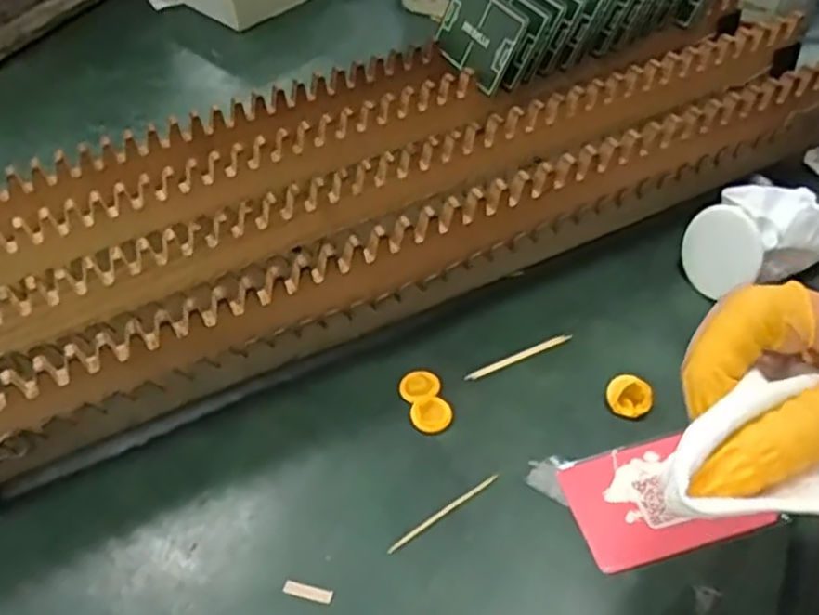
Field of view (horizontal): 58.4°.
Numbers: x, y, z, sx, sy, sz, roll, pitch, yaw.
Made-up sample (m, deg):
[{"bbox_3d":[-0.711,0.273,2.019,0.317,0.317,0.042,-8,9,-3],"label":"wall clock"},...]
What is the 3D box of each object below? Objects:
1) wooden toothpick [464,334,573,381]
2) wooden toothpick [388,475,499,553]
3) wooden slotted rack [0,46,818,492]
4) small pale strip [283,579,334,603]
[{"bbox_3d":[0.061,0.027,0.409,0.066,0.004,0.006,-20,48,-11],"label":"wooden toothpick"},{"bbox_3d":[0.016,0.096,0.345,0.062,0.004,0.004,-30,51,-19],"label":"wooden toothpick"},{"bbox_3d":[0.010,-0.037,0.418,0.571,0.076,0.076,-23,49,-13],"label":"wooden slotted rack"},{"bbox_3d":[-0.045,0.124,0.323,0.022,0.004,0.006,9,49,15],"label":"small pale strip"}]

